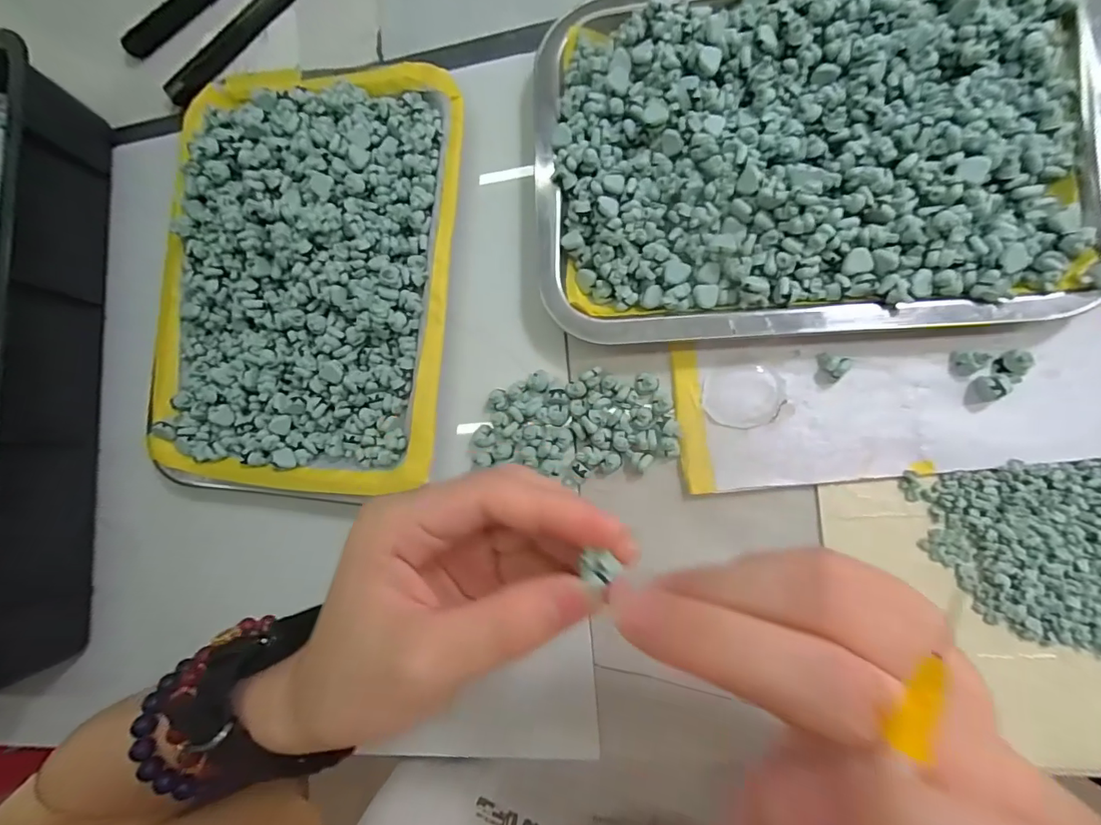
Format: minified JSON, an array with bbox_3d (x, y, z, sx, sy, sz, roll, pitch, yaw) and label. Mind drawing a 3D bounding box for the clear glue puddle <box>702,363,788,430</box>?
[{"bbox_3d":[0.099,-0.009,0.242,0.039,0.004,0.032,3,86,9],"label":"clear glue puddle"}]

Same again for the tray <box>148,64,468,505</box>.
[{"bbox_3d":[-0.151,-0.080,0.275,0.186,0.030,0.248,4,86,9],"label":"tray"}]

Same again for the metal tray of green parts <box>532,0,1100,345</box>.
[{"bbox_3d":[0.122,-0.134,0.231,0.260,0.029,0.192,-2,85,9],"label":"metal tray of green parts"}]

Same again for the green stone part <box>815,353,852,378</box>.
[{"bbox_3d":[0.138,-0.024,0.233,0.011,0.009,0.014,-43,81,4],"label":"green stone part"}]

